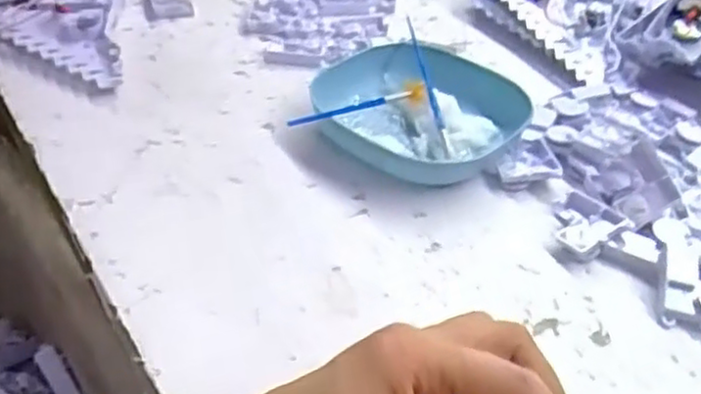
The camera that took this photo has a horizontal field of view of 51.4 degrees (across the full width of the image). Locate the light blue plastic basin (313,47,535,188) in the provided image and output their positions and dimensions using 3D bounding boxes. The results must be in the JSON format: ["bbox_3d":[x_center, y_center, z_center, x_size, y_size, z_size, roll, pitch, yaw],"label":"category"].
[{"bbox_3d":[0.050,-0.065,0.528,0.151,0.034,0.141,2,39,-5],"label":"light blue plastic basin"}]

